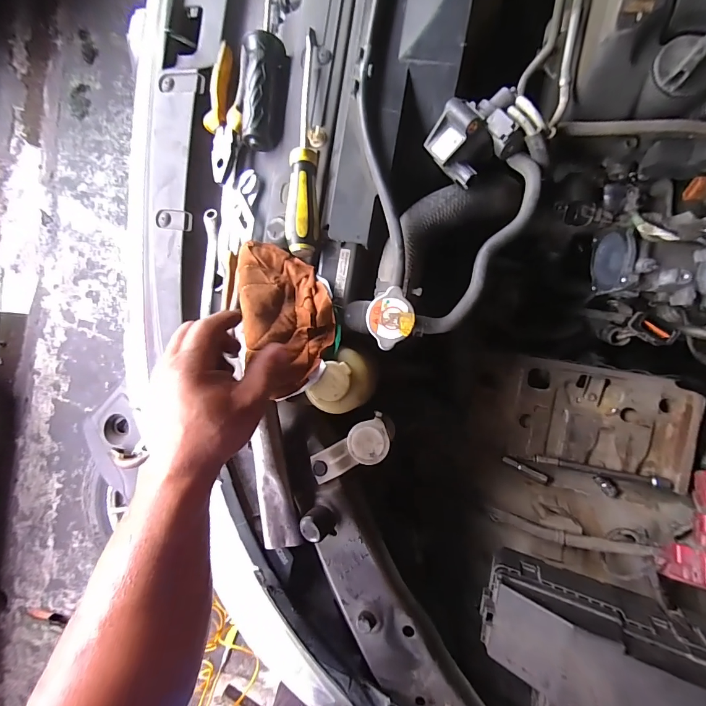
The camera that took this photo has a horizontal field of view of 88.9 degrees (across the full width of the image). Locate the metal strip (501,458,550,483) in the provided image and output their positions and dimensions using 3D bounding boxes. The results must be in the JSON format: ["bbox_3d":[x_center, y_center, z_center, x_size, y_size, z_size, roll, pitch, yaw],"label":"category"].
[{"bbox_3d":[0.251,0.169,0.523,0.067,0.010,0.011,29,94,8],"label":"metal strip"}]

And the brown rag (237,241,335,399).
[{"bbox_3d":[-0.068,-0.049,0.367,0.084,0.047,0.150,-16,88,8],"label":"brown rag"}]

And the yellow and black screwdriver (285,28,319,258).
[{"bbox_3d":[-0.048,-0.216,0.370,0.032,0.038,0.233,1,90,9],"label":"yellow and black screwdriver"}]

